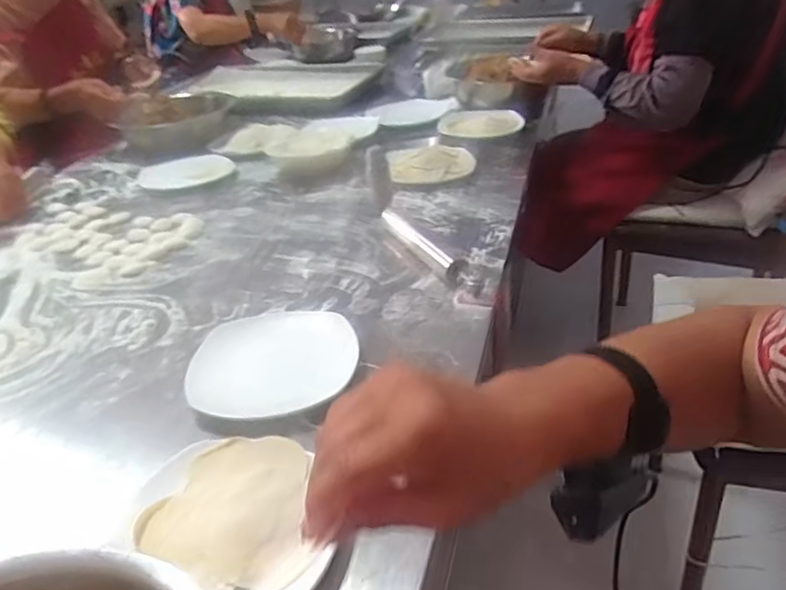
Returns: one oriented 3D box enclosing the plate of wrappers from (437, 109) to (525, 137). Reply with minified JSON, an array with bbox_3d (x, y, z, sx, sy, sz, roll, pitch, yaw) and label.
[{"bbox_3d":[0.202,-0.385,1.381,0.181,0.025,0.170,-4,32,3],"label":"plate of wrappers"}]

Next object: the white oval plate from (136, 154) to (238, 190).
[{"bbox_3d":[-0.413,-0.246,1.232,0.181,0.013,0.159,-23,37,-27],"label":"white oval plate"}]

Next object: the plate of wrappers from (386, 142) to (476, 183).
[{"bbox_3d":[0.070,-0.252,1.165,0.165,0.025,0.162,-3,33,2],"label":"plate of wrappers"}]

